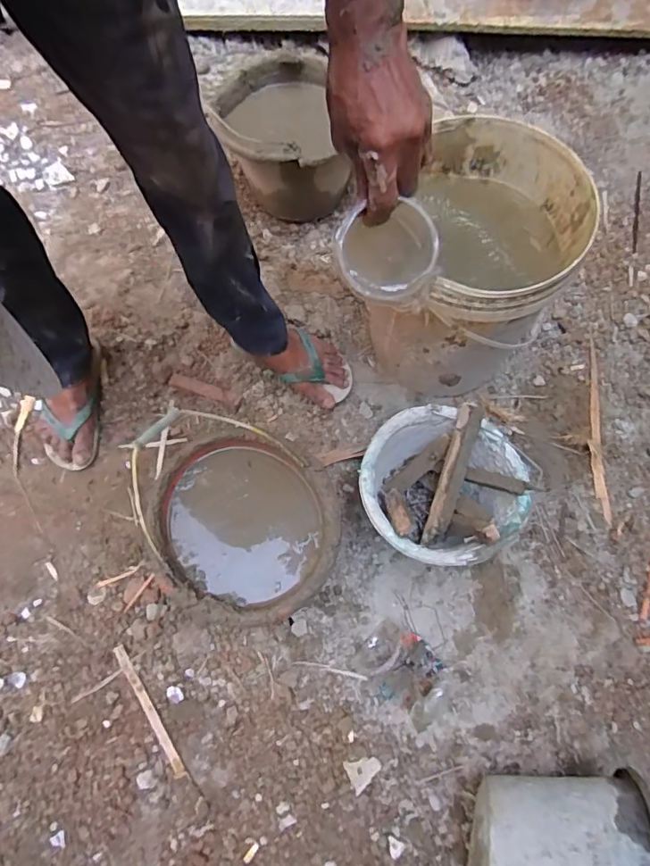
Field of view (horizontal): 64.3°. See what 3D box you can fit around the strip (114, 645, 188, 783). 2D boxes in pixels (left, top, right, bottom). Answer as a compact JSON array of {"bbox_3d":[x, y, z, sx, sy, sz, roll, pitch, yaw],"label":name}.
[{"bbox_3d":[-0.298,0.468,0.874,0.018,0.005,0.232,-32,76,-8],"label":"strip"}]

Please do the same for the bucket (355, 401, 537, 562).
[{"bbox_3d":[0.186,0.096,0.871,0.252,0.201,0.239,0,74,0],"label":"bucket"}]

